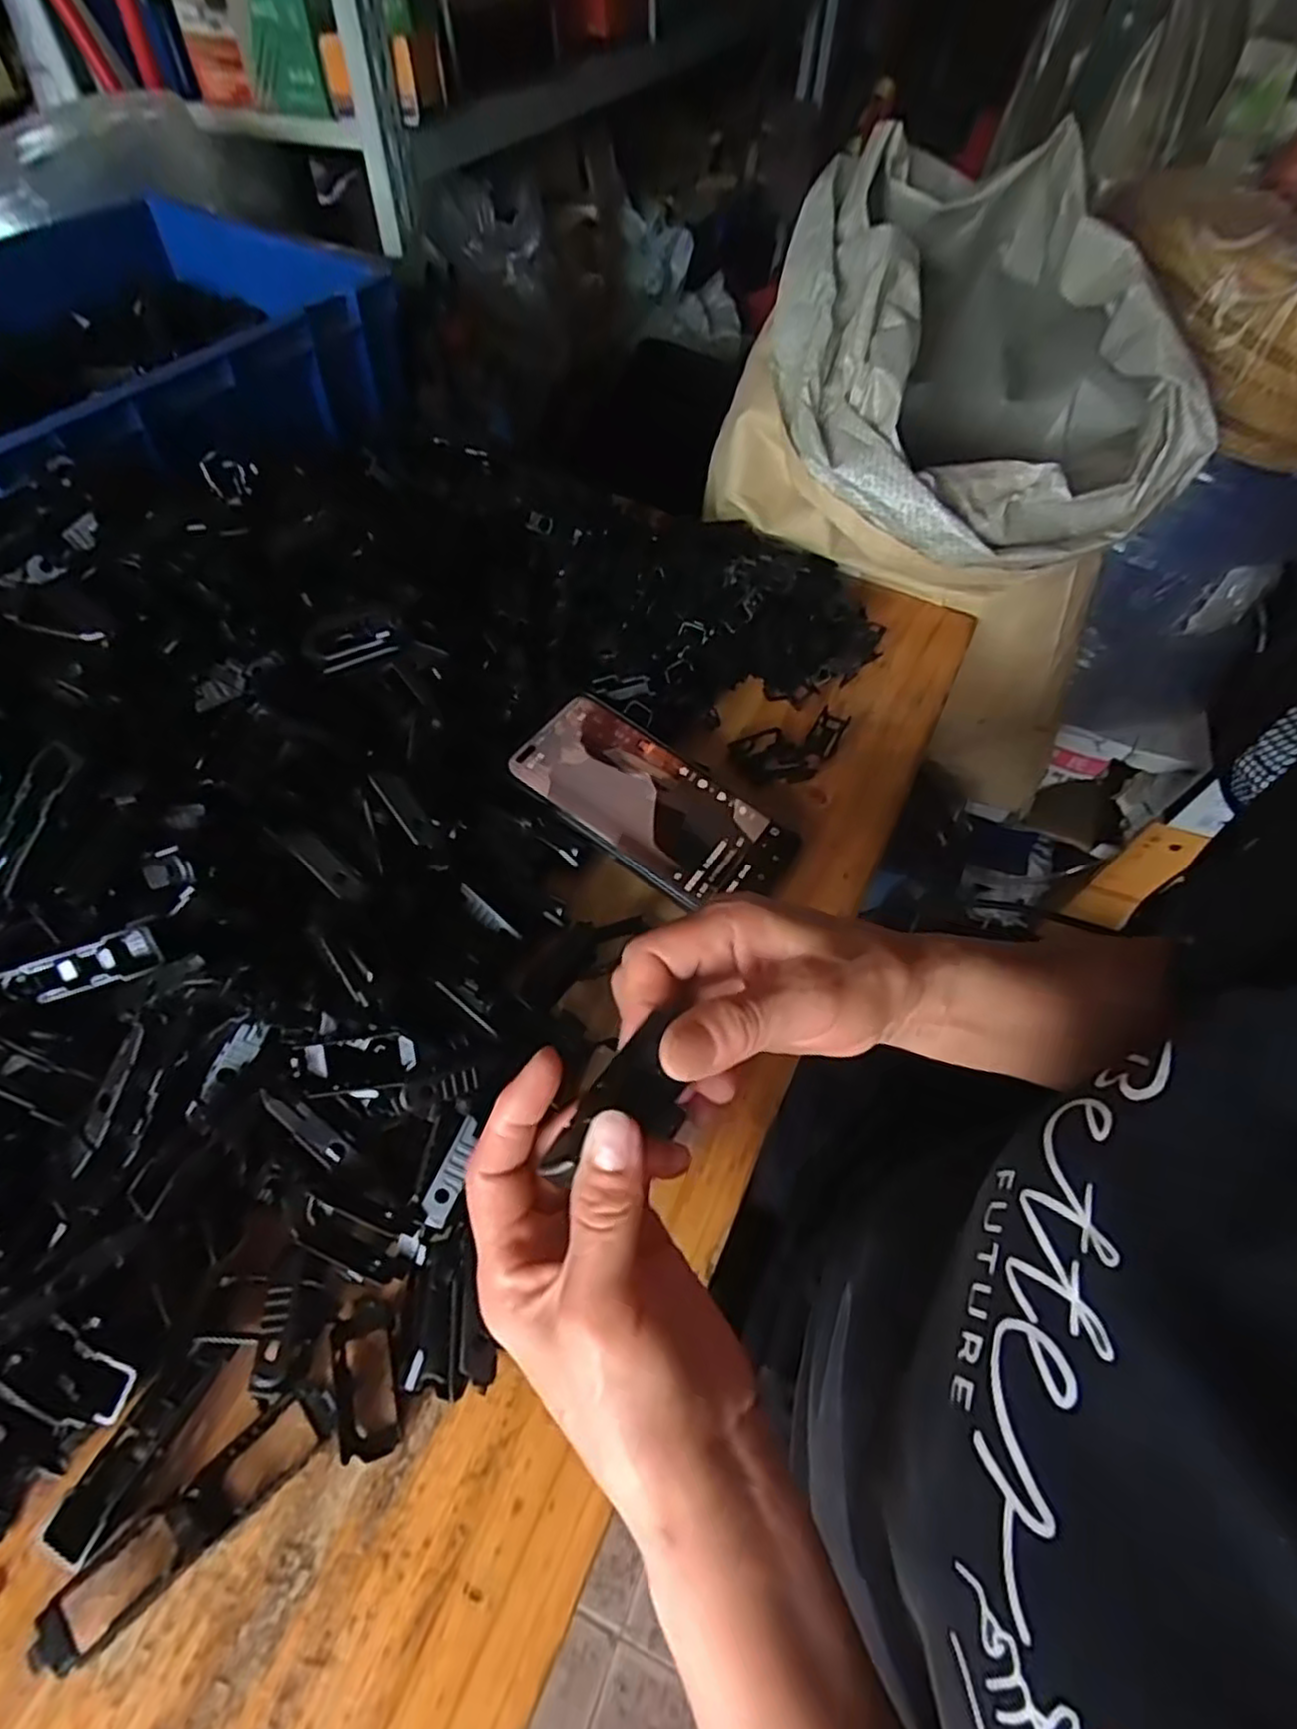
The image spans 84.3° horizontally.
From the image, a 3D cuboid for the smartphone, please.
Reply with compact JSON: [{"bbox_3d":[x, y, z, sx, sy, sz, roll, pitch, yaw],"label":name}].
[{"bbox_3d":[0.003,-0.034,0.405,0.159,0.005,0.077,35,63,9],"label":"smartphone"}]

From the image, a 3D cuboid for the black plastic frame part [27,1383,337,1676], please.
[{"bbox_3d":[-0.153,0.221,0.244,0.094,0.014,0.022,-35,65,-23],"label":"black plastic frame part"}]

